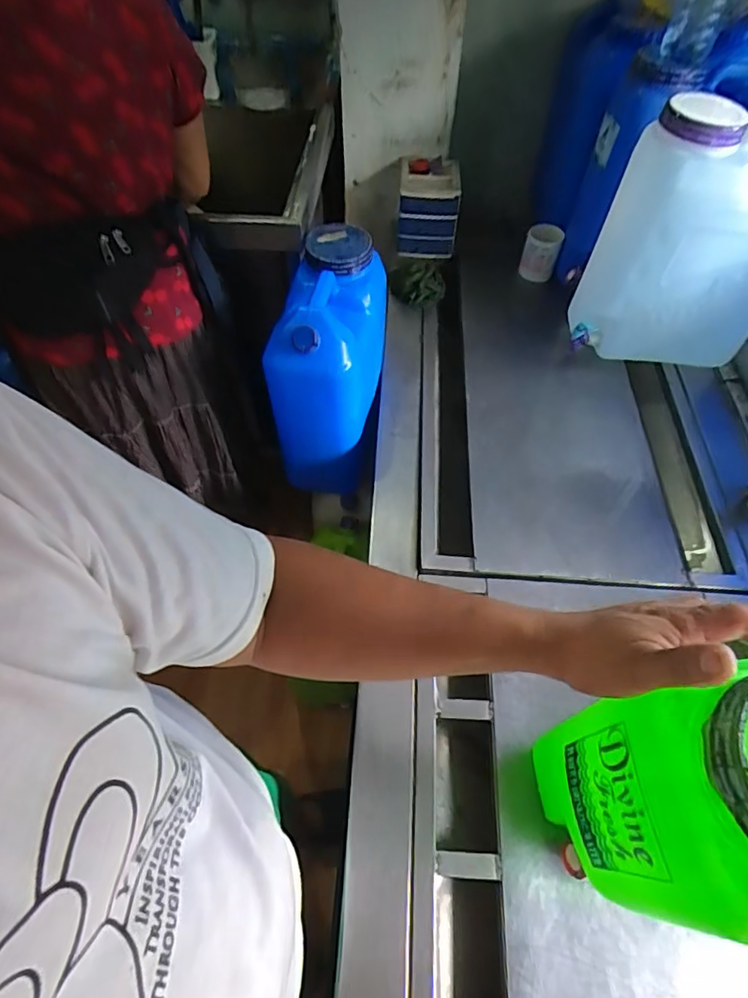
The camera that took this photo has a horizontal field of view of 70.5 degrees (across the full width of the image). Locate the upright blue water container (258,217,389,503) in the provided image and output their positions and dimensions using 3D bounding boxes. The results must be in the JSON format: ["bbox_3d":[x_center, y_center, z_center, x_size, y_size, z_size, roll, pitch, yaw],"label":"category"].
[{"bbox_3d":[-0.077,-0.267,1.076,0.178,0.392,0.341,10,57,6],"label":"upright blue water container"}]

